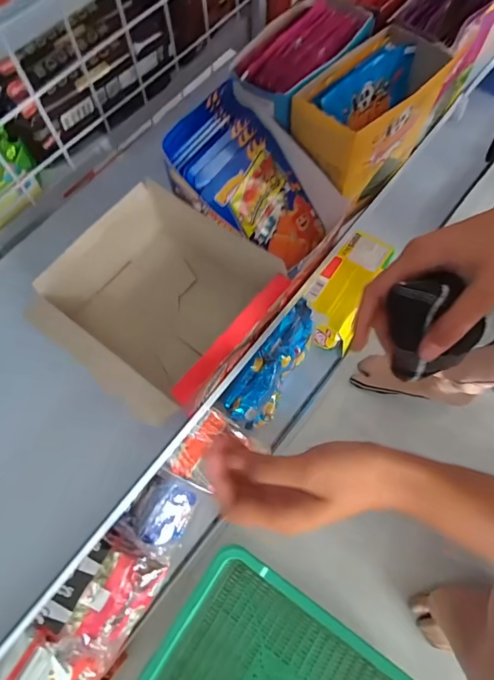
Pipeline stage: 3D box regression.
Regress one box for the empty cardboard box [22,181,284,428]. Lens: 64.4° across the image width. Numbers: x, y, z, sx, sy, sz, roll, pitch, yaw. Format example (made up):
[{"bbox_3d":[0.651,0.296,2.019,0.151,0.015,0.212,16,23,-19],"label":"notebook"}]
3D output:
[{"bbox_3d":[-0.078,-0.032,0.358,0.166,0.077,0.167,36,75,14],"label":"empty cardboard box"}]

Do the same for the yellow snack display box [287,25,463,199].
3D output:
[{"bbox_3d":[0.112,-0.205,0.371,0.139,0.088,0.079,-42,74,-13],"label":"yellow snack display box"}]

